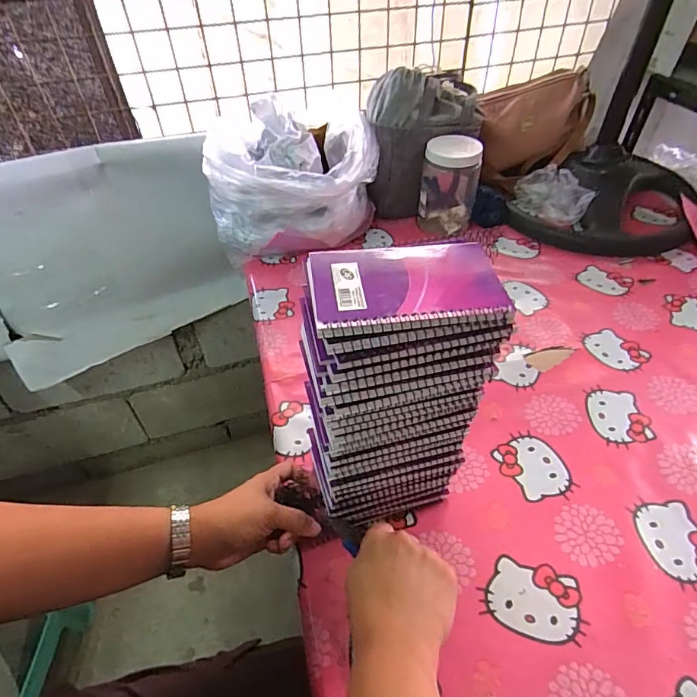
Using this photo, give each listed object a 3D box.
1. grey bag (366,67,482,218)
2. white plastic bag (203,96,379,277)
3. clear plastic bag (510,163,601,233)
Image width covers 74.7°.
[{"bbox_3d":[0.138,-0.384,0.857,0.209,0.225,0.104,-13,47,-10],"label":"grey bag"},{"bbox_3d":[-0.105,-0.315,0.847,0.303,0.190,0.267,-8,46,-6],"label":"white plastic bag"},{"bbox_3d":[0.397,-0.291,0.882,0.066,0.084,0.156,-19,48,-16],"label":"clear plastic bag"}]

